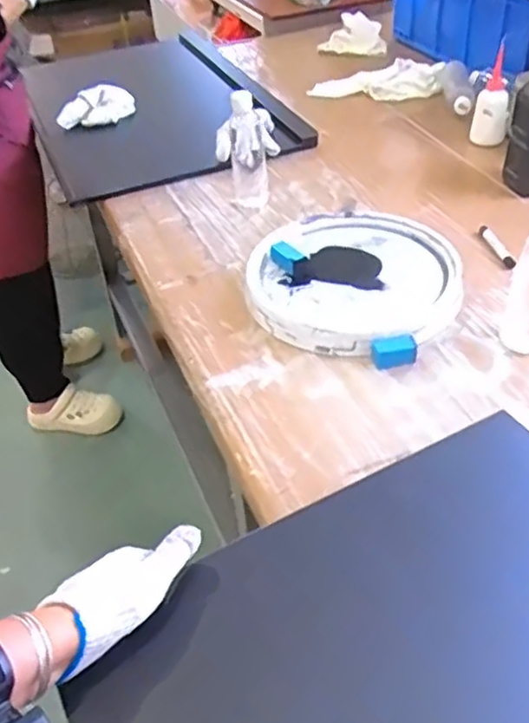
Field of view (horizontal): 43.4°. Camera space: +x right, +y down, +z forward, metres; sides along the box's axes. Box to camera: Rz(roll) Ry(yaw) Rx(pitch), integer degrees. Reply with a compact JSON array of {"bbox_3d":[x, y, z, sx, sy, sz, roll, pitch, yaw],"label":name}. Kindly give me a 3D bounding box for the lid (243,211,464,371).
[{"bbox_3d":[0.126,-0.122,0.956,0.294,0.036,0.297,-2,43,2],"label":"lid"}]

